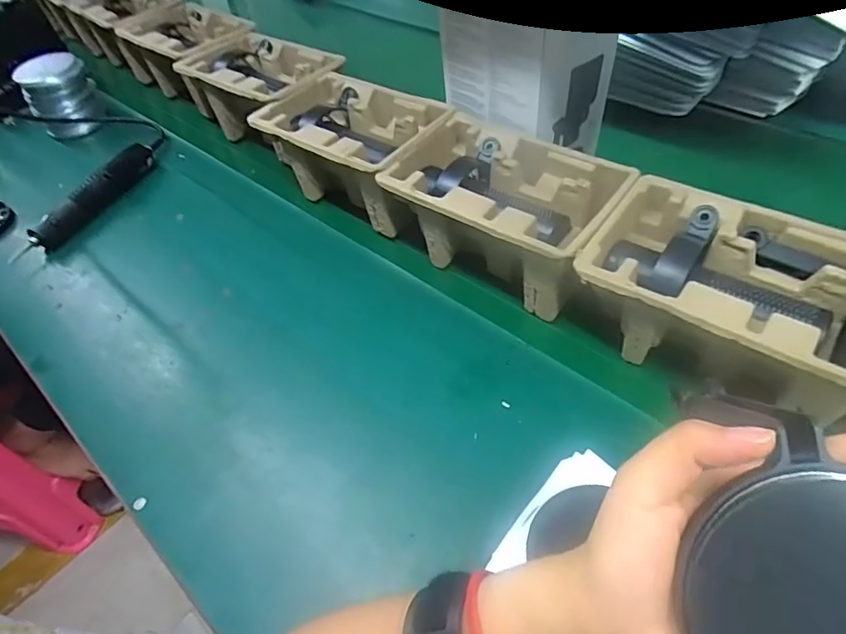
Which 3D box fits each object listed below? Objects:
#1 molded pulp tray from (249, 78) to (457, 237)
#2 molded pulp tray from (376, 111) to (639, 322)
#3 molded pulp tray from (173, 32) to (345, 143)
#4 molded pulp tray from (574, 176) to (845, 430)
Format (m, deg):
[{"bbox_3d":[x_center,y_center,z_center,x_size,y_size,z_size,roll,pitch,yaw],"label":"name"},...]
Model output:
[{"bbox_3d":[-0.082,-0.213,0.668,0.222,0.100,0.155,30,60,24],"label":"molded pulp tray"},{"bbox_3d":[0.083,-0.110,0.557,0.230,0.103,0.145,29,59,24],"label":"molded pulp tray"},{"bbox_3d":[-0.233,-0.335,0.774,0.235,0.093,0.155,36,62,27],"label":"molded pulp tray"},{"bbox_3d":[0.260,-0.009,0.455,0.229,0.107,0.145,30,60,24],"label":"molded pulp tray"}]

